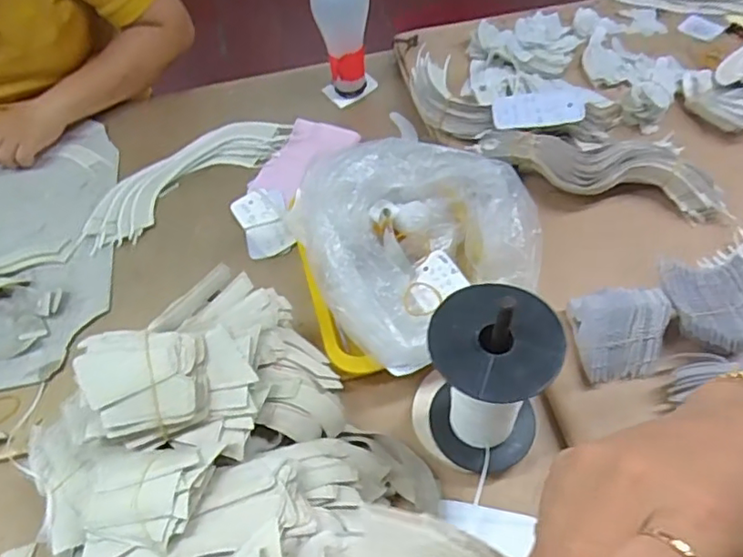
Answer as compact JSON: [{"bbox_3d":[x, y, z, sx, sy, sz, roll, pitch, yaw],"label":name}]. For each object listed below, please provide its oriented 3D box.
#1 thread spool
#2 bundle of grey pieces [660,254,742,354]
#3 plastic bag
[{"bbox_3d":[0.096,0.093,0.516,0.102,0.184,0.095,2,56,5],"label":"thread spool"},{"bbox_3d":[0.327,0.018,0.571,0.102,0.043,0.076,21,59,17],"label":"bundle of grey pieces"},{"bbox_3d":[0.044,-0.050,0.622,0.223,0.084,0.221,-29,59,-16],"label":"plastic bag"}]

